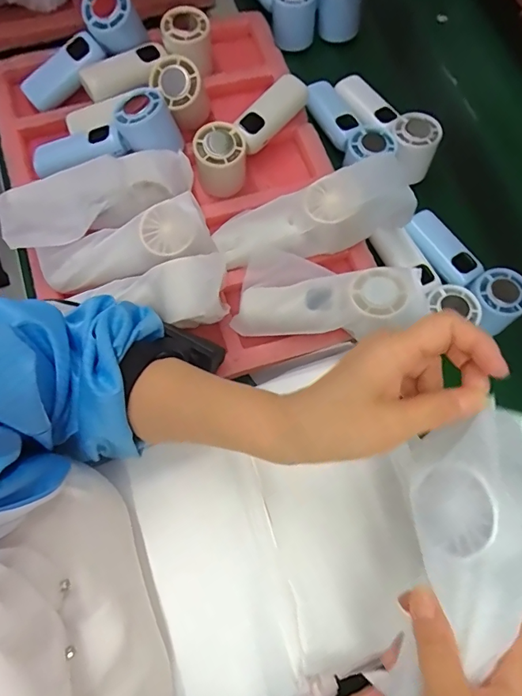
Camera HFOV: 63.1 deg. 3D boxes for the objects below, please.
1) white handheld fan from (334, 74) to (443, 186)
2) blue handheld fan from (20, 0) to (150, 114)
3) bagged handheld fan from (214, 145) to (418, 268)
[{"bbox_3d":[0.150,-0.268,0.500,0.067,0.045,0.150,-29,76,-9],"label":"white handheld fan"},{"bbox_3d":[-0.203,-0.333,0.482,0.154,0.041,0.061,-39,77,6],"label":"blue handheld fan"},{"bbox_3d":[0.051,-0.128,0.426,0.186,0.060,0.060,-14,74,13],"label":"bagged handheld fan"}]

